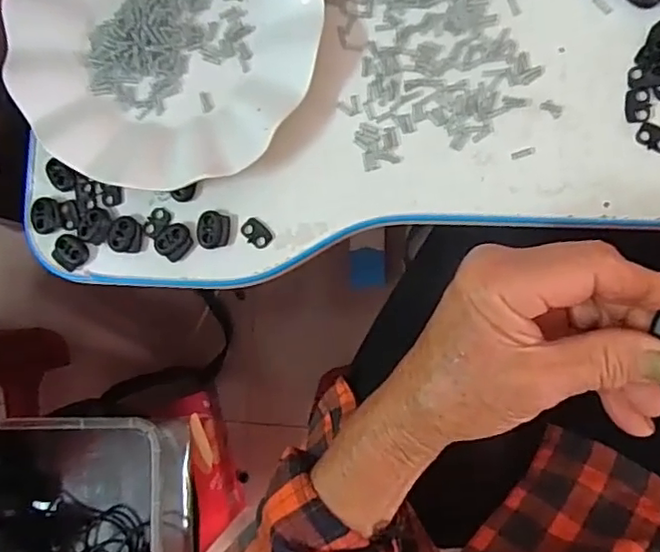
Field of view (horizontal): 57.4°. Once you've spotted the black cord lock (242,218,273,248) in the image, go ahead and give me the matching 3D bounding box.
[{"bbox_3d":[-0.043,-0.025,0.349,0.019,0.004,0.014,40,92,8],"label":"black cord lock"}]

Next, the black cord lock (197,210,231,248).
[{"bbox_3d":[-0.068,-0.027,0.352,0.019,0.004,0.022,2,86,8],"label":"black cord lock"}]

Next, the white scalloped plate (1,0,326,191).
[{"bbox_3d":[-0.099,-0.145,0.353,0.179,0.023,0.182,-1,86,8],"label":"white scalloped plate"}]

